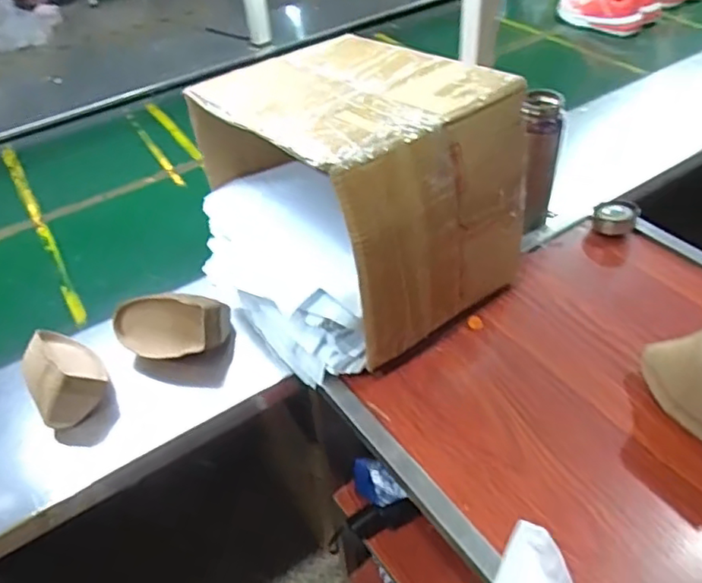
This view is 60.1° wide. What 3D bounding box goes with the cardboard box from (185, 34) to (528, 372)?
[{"bbox_3d":[0.003,-0.165,0.836,0.270,0.265,0.410,-31,50,-25],"label":"cardboard box"}]

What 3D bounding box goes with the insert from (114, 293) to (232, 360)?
[{"bbox_3d":[-0.249,0.051,0.831,0.159,0.073,0.075,-4,41,-1],"label":"insert"}]

